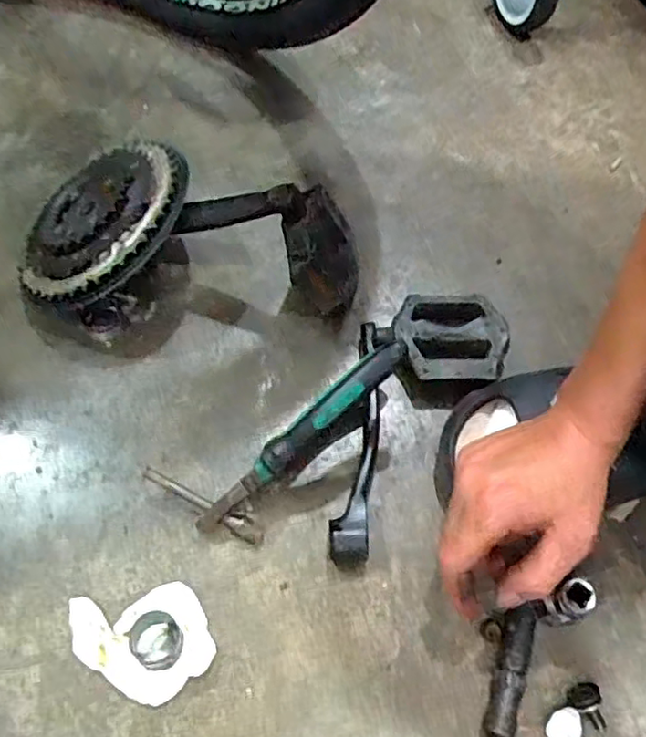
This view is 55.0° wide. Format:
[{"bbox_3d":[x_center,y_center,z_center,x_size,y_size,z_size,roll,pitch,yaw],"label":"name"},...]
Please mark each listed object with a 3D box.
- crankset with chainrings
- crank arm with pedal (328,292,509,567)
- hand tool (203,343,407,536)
[{"bbox_3d":[-0.116,-0.099,0.519,0.276,0.117,0.163,17,62,7],"label":"crankset with chainrings"},{"bbox_3d":[0.058,0.031,0.501,0.108,0.030,0.253,30,64,13],"label":"crank arm with pedal"},{"bbox_3d":[-0.016,0.049,0.445,0.191,0.041,0.024,-43,69,8],"label":"hand tool"}]

